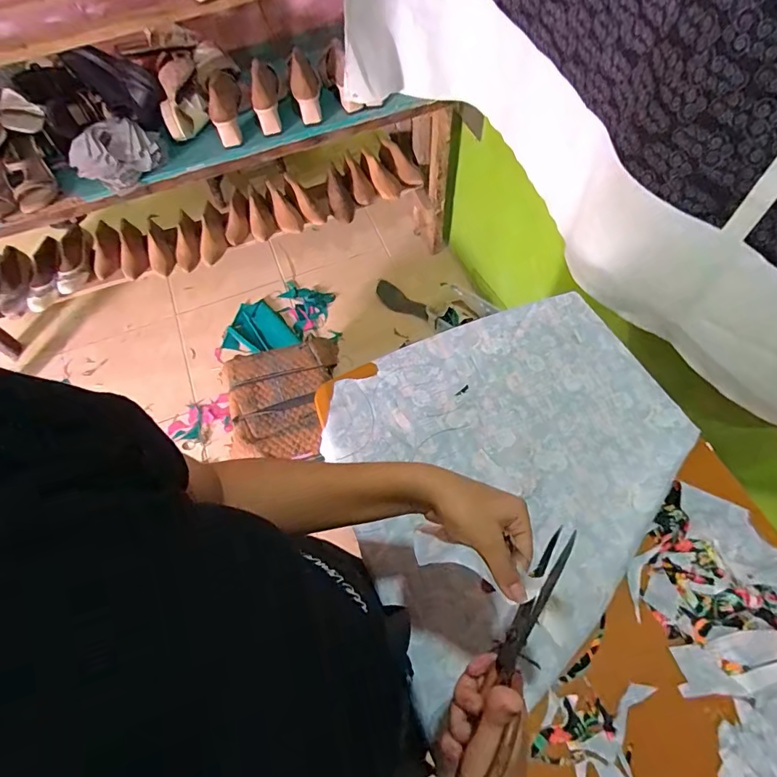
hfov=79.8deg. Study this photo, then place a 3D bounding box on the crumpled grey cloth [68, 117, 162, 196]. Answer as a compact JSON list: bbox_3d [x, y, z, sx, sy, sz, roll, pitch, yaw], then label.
[{"bbox_3d":[-0.629,-0.548,1.075,0.200,0.078,0.159,-32,66,-12],"label":"crumpled grey cloth"}]

